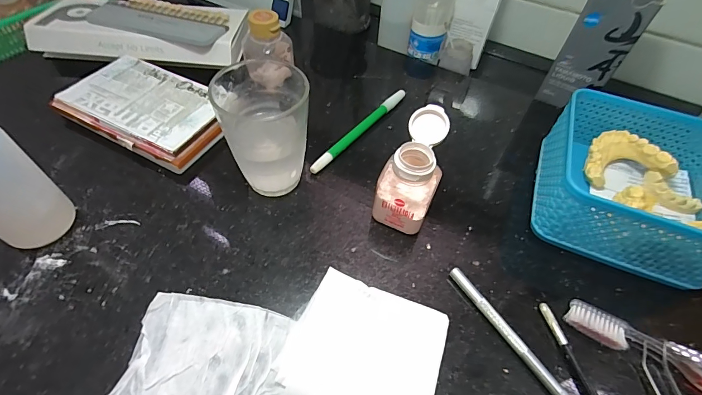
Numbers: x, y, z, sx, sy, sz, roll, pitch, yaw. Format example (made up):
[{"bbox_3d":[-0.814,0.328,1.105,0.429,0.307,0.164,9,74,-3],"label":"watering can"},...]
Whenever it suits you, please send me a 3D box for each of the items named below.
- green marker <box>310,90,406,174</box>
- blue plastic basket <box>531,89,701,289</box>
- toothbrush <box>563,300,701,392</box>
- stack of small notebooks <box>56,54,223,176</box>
[{"bbox_3d":[0.012,-0.067,0.355,0.011,0.011,0.144,32,57,20],"label":"green marker"},{"bbox_3d":[0.228,-0.011,0.294,0.128,0.066,0.129,21,54,12],"label":"blue plastic basket"},{"bbox_3d":[0.228,0.119,0.225,0.180,0.013,0.021,30,56,18],"label":"toothbrush"},{"bbox_3d":[-0.190,-0.083,0.347,0.145,0.025,0.091,25,55,15],"label":"stack of small notebooks"}]

